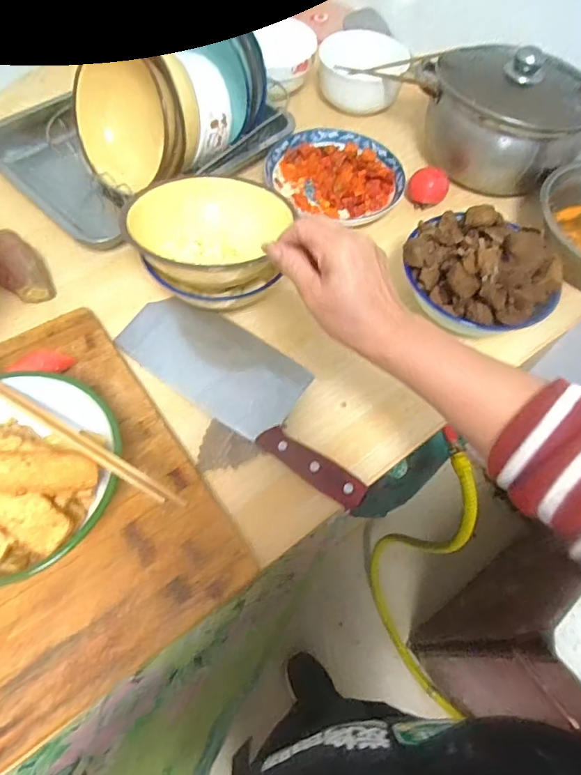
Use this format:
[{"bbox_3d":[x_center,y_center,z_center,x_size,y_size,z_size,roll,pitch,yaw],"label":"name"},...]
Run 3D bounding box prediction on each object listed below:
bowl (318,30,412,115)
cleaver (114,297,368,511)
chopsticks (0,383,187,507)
[{"bbox_3d":[0.115,-0.513,0.803,0.139,0.084,0.139,17,60,6],"label":"bowl"},{"bbox_3d":[-0.046,-0.003,0.534,0.322,0.028,0.098,34,63,15],"label":"cleaver"},{"bbox_3d":[-0.198,0.031,0.404,0.264,0.011,0.012,29,62,12],"label":"chopsticks"}]

